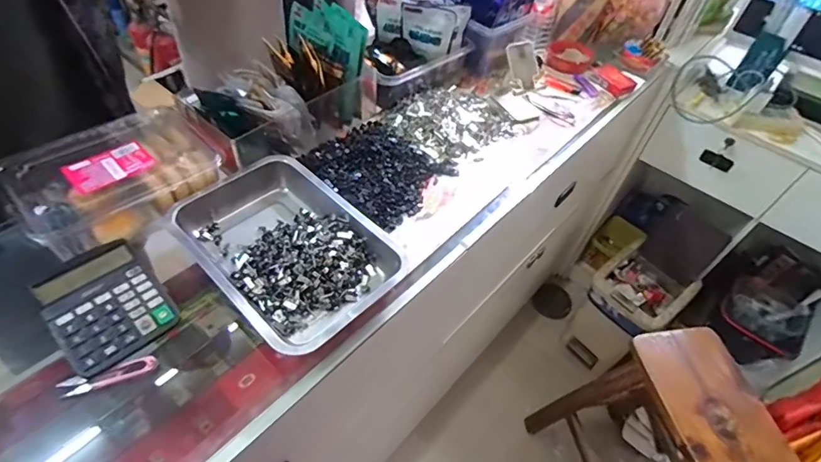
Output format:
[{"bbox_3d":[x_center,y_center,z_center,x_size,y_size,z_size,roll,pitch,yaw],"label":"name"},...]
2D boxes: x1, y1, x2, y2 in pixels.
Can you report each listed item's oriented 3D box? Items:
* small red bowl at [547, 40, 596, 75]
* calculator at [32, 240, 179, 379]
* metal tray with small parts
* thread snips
[{"bbox_3d":[0.379,-0.413,1.062,0.104,0.029,0.109,3,50,-3],"label":"small red bowl"},{"bbox_3d":[-0.372,0.092,0.550,0.114,0.033,0.143,-35,61,-30],"label":"calculator"},{"bbox_3d":[-0.168,0.021,0.634,0.317,0.051,0.218,39,57,25],"label":"metal tray with small parts"},{"bbox_3d":[-0.345,0.167,0.515,0.100,0.013,0.017,-15,53,-17],"label":"thread snips"}]

